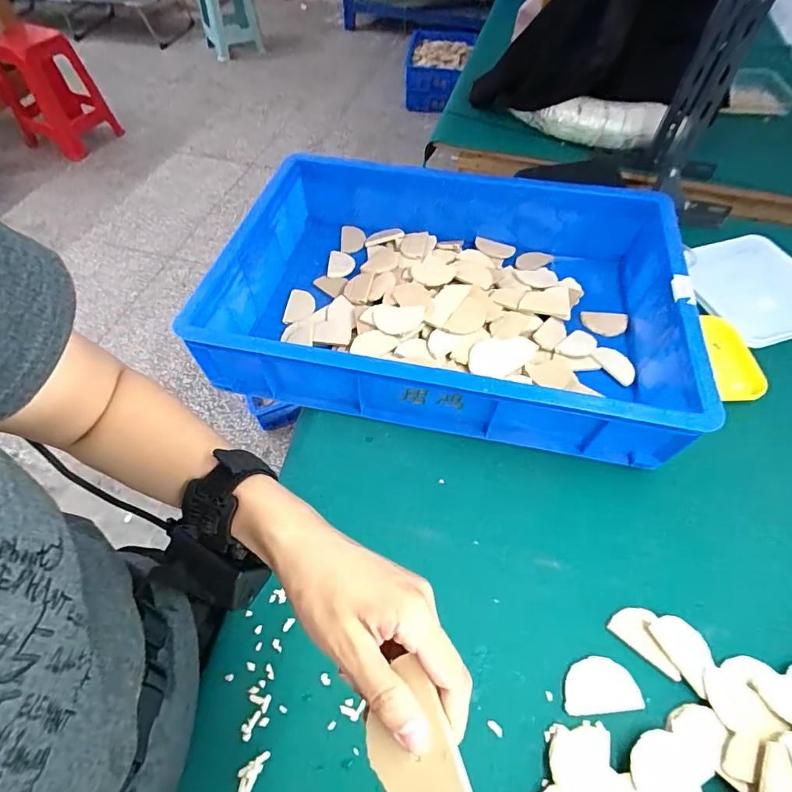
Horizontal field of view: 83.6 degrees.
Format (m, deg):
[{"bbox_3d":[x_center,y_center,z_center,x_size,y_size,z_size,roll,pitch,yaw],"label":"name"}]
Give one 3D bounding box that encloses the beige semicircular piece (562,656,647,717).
[{"bbox_3d":[0.191,0.273,0.419,0.071,0.004,0.043,-5,52,-1],"label":"beige semicircular piece"}]

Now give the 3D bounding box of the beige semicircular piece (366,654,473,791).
[{"bbox_3d":[0.007,0.166,0.210,0.043,0.006,0.067,-29,57,12],"label":"beige semicircular piece"}]

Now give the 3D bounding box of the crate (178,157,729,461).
[{"bbox_3d":[0.071,-0.173,0.650,0.595,0.131,0.462,11,56,5],"label":"crate"}]

